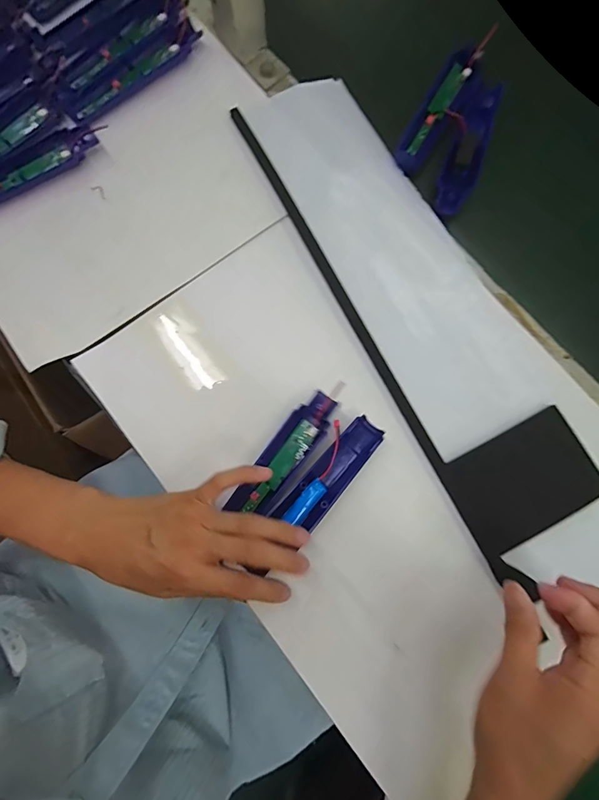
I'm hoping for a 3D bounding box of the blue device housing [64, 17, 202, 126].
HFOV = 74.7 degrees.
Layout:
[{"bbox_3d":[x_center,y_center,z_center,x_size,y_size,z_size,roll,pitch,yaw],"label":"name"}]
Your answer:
[{"bbox_3d":[-0.181,-0.357,0.426,0.169,0.014,0.036,-40,81,-6],"label":"blue device housing"}]

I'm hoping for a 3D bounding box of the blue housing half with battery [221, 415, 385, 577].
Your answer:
[{"bbox_3d":[0.014,0.084,0.349,0.036,0.010,0.162,42,78,7],"label":"blue housing half with battery"}]

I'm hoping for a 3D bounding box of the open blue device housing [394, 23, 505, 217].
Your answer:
[{"bbox_3d":[0.167,-0.305,0.432,0.087,0.022,0.206,20,80,5],"label":"open blue device housing"}]

